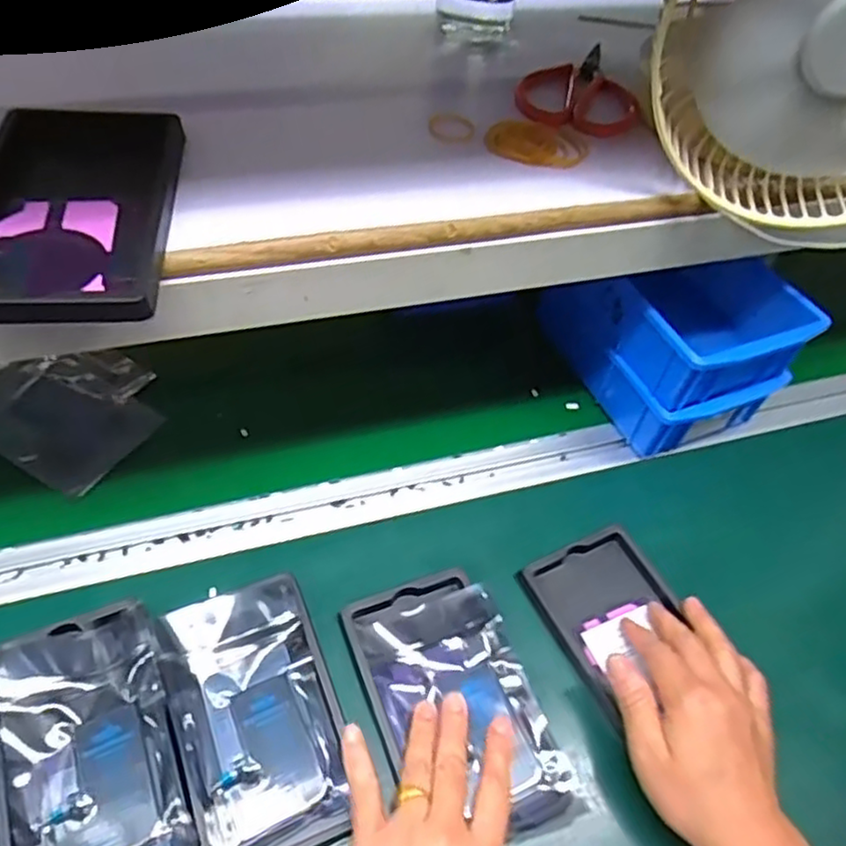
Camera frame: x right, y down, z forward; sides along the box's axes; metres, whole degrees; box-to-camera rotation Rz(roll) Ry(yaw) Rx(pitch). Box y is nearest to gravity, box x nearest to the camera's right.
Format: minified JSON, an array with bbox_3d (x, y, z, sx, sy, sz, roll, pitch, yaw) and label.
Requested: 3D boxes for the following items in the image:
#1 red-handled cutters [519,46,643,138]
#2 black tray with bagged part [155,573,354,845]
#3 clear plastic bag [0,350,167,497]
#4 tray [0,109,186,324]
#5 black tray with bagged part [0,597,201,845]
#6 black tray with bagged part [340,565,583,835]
[{"bbox_3d":[0.111,-0.233,0.475,0.081,0.009,0.108,16,52,9],"label":"red-handled cutters"},{"bbox_3d":[-0.100,0.176,0.413,0.091,0.024,0.154,-18,54,-17],"label":"black tray with bagged part"},{"bbox_3d":[-0.289,-0.020,0.549,0.144,0.014,0.119,32,57,4],"label":"clear plastic bag"},{"bbox_3d":[-0.174,-0.108,0.339,0.092,0.016,0.155,-4,51,-6],"label":"tray"},{"bbox_3d":[-0.193,0.184,0.391,0.092,0.015,0.159,-18,54,-17],"label":"black tray with bagged part"},{"bbox_3d":[0.019,0.171,0.426,0.097,0.017,0.159,-17,55,-18],"label":"black tray with bagged part"}]

